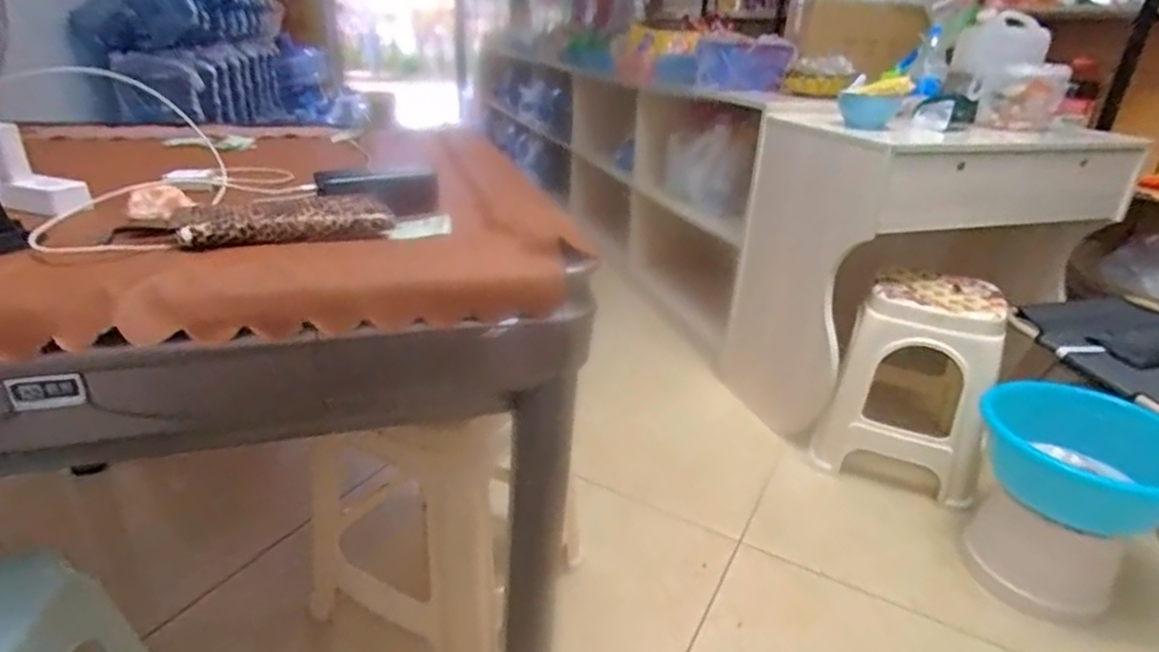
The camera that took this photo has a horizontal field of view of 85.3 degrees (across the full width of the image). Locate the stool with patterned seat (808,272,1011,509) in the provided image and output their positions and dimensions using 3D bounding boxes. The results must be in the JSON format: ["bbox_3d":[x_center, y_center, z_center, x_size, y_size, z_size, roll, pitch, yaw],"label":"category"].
[{"bbox_3d":[0.813,0.130,1.512,0.320,0.428,0.353,22,32,34],"label":"stool with patterned seat"}]

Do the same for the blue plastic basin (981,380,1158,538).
[{"bbox_3d":[0.981,0.242,1.228,0.333,0.164,0.333,2,26,-1],"label":"blue plastic basin"}]

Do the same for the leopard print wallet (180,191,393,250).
[{"bbox_3d":[-0.285,-0.102,0.623,0.191,0.045,0.049,-13,30,-30],"label":"leopard print wallet"}]

